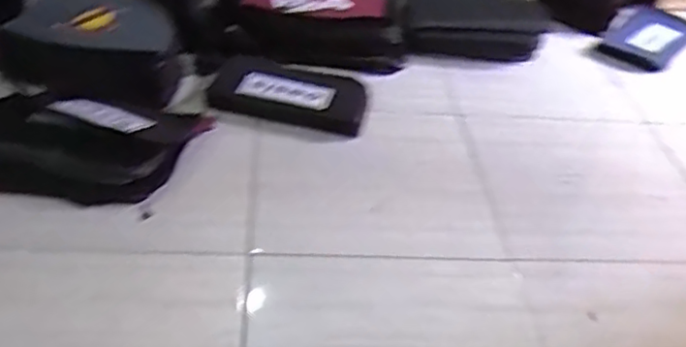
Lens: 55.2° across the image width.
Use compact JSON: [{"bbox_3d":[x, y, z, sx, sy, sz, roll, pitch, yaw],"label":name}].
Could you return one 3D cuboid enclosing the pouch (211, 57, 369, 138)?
[{"bbox_3d":[-0.104,-0.160,1.253,0.311,0.047,0.168,10,39,5],"label":"pouch"}]

